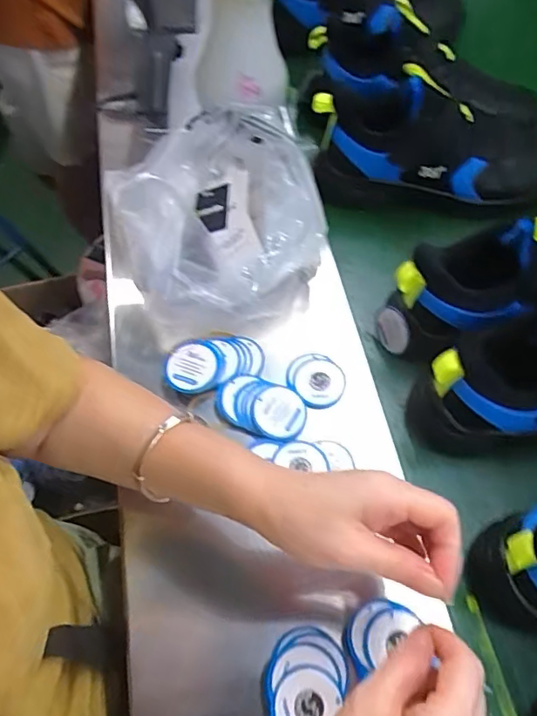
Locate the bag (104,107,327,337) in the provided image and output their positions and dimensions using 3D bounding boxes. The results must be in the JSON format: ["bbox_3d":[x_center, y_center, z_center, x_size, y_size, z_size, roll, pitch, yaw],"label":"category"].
[{"bbox_3d":[-0.048,-0.136,0.536,0.194,0.093,0.213,-16,62,-6],"label":"bag"}]

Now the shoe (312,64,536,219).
[{"bbox_3d":[0.196,-0.254,0.618,0.279,0.118,0.128,8,62,7],"label":"shoe"}]

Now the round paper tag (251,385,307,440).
[{"bbox_3d":[0.010,0.048,0.481,0.047,0.007,0.047,4,71,-11],"label":"round paper tag"}]

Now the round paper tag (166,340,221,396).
[{"bbox_3d":[-0.069,0.009,0.500,0.049,0.011,0.051,-1,68,3],"label":"round paper tag"}]

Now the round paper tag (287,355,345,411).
[{"bbox_3d":[0.044,0.021,0.507,0.047,0.008,0.054,-40,67,-18],"label":"round paper tag"}]

